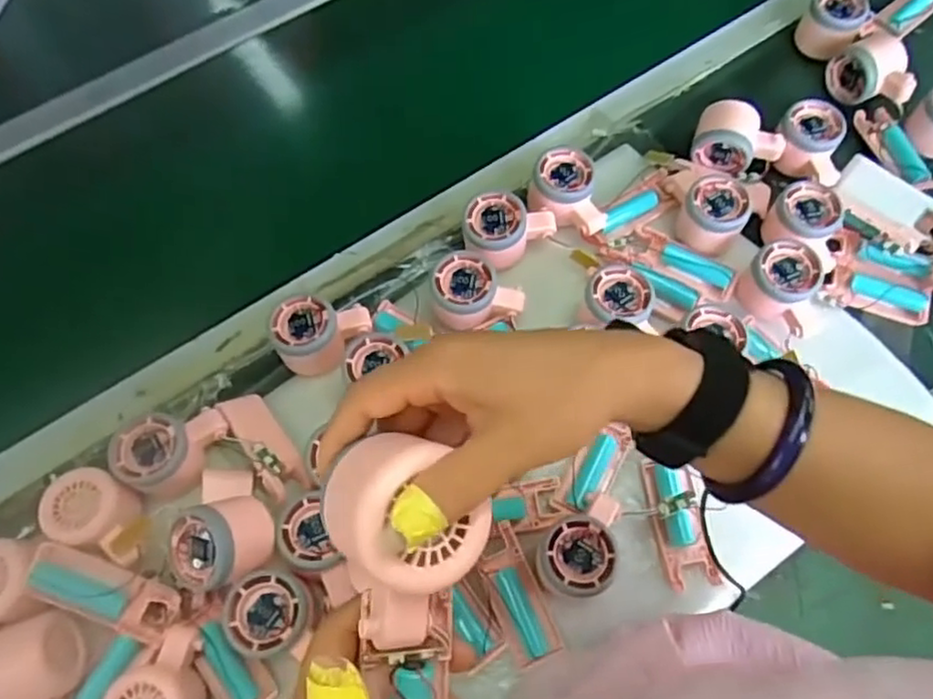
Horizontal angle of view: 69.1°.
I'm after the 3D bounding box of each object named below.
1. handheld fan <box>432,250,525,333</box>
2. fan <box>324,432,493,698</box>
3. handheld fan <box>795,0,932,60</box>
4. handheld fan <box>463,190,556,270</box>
[{"bbox_3d":[0.011,-0.048,0.610,0.078,0.058,0.057,5,66,3],"label":"handheld fan"},{"bbox_3d":[-0.020,0.115,0.280,0.063,0.051,0.156,-6,102,-1],"label":"fan"},{"bbox_3d":[0.453,-0.373,0.745,0.175,0.046,0.064,-16,67,-7],"label":"handheld fan"},{"bbox_3d":[0.038,-0.110,0.631,0.088,0.056,0.058,-13,67,-5],"label":"handheld fan"}]

